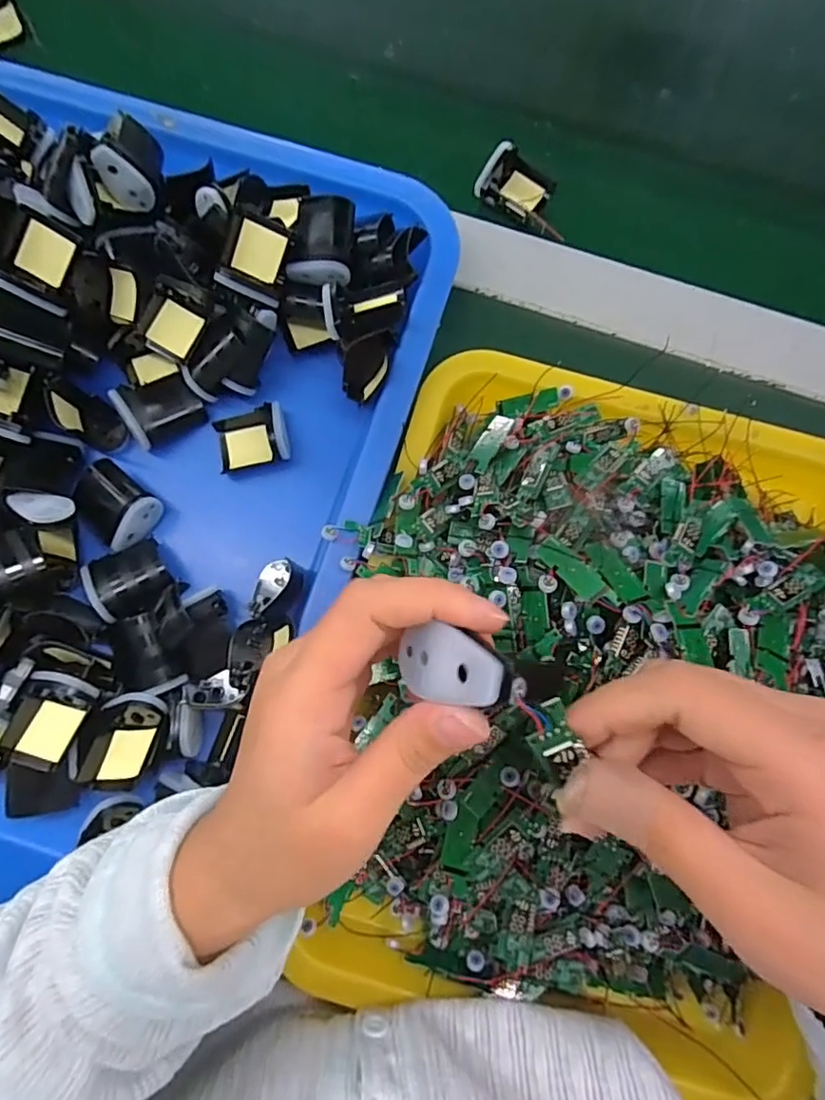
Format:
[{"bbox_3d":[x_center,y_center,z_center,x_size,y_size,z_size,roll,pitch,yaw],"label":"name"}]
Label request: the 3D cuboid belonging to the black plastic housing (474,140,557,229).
[{"bbox_3d":[0.070,-0.236,0.371,0.048,0.022,0.042,33,81,5],"label":"black plastic housing"}]

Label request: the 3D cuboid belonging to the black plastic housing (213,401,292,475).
[{"bbox_3d":[-0.093,-0.065,0.327,0.041,0.026,0.034,-11,80,-3],"label":"black plastic housing"}]

